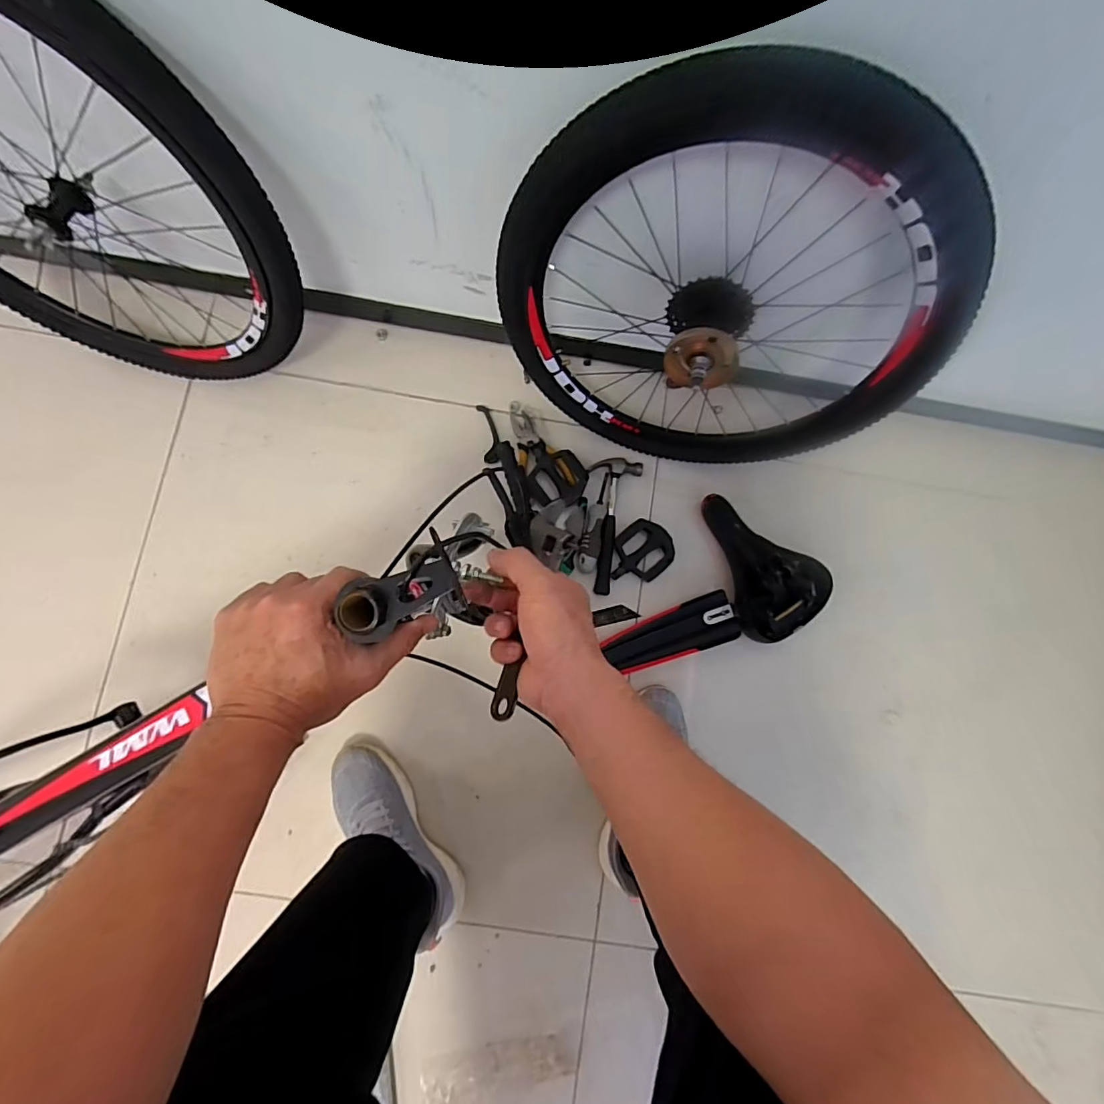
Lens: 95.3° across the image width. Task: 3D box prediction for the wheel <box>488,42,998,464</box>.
[{"bbox_3d":[0.183,-0.268,0.608,0.507,0.505,0.137,13,82,-2],"label":"wheel"}]

